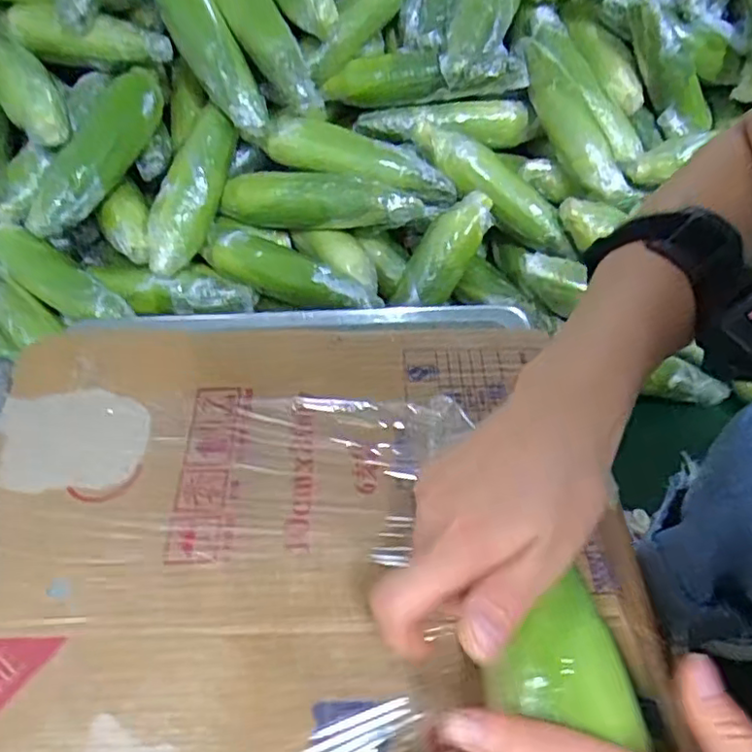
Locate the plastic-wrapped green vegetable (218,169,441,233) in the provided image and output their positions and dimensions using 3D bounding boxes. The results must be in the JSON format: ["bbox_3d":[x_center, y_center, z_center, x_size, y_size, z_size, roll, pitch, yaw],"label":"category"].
[{"bbox_3d":[-0.051,-0.194,0.680,0.238,0.049,0.046,5,53,5],"label":"plastic-wrapped green vegetable"}]

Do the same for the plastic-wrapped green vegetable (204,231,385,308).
[{"bbox_3d":[-0.091,-0.109,0.660,0.207,0.047,0.053,17,54,13],"label":"plastic-wrapped green vegetable"}]

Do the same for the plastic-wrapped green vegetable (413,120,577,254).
[{"bbox_3d":[0.139,-0.212,0.698,0.226,0.047,0.068,37,59,-8],"label":"plastic-wrapped green vegetable"}]

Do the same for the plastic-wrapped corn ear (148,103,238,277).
[{"bbox_3d":[-0.188,-0.192,0.647,0.048,0.052,0.186,19,86,17],"label":"plastic-wrapped corn ear"}]

